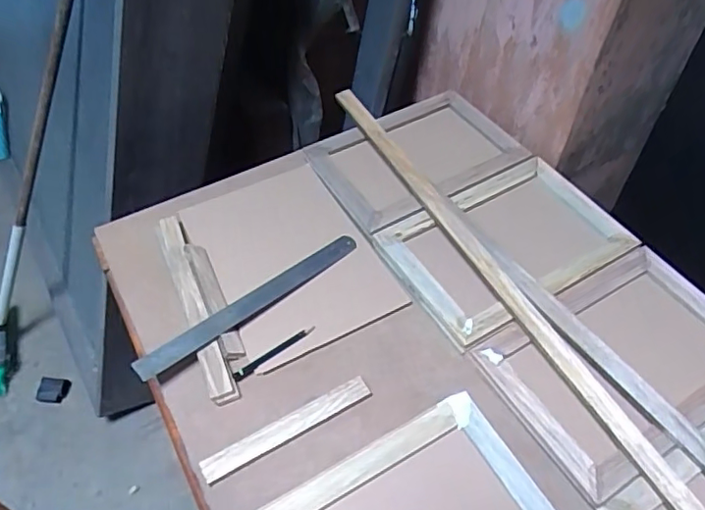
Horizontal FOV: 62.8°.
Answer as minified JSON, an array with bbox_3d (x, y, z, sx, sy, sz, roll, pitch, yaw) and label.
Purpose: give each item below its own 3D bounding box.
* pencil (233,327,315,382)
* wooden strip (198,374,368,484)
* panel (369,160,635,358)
[{"bbox_3d":[-0.092,0.118,0.694,0.111,0.006,0.011,-31,57,-20],"label":"pencil"},{"bbox_3d":[-0.070,0.188,0.632,0.195,0.012,0.025,-26,56,-18],"label":"wooden strip"},{"bbox_3d":[0.215,-0.019,0.794,0.323,0.031,0.207,-27,56,-18],"label":"panel"}]

